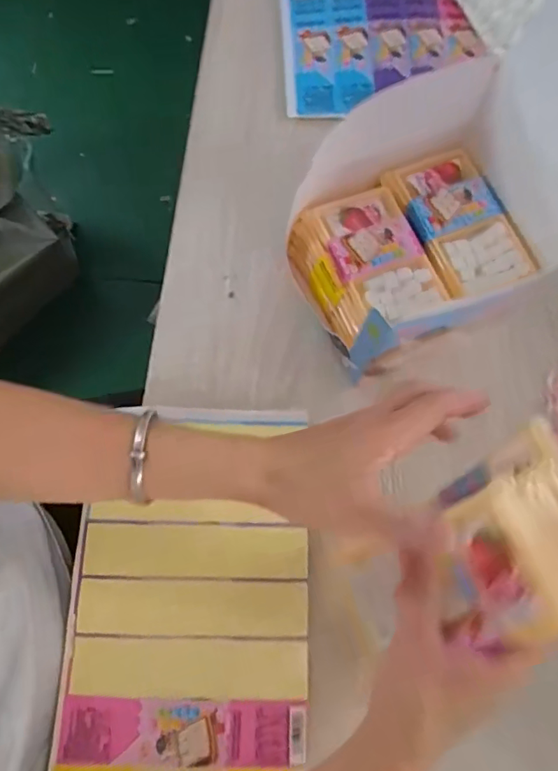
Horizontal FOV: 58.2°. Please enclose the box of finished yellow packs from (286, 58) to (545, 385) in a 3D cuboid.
[{"bbox_3d":[0.107,-0.110,0.393,0.180,0.133,0.160,-33,77,-10],"label":"box of finished yellow packs"}]

